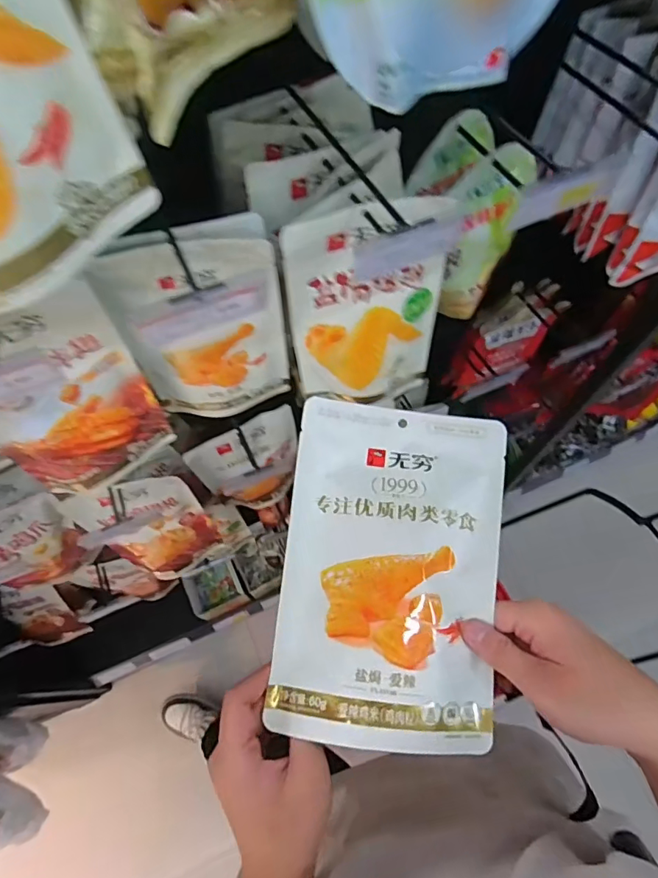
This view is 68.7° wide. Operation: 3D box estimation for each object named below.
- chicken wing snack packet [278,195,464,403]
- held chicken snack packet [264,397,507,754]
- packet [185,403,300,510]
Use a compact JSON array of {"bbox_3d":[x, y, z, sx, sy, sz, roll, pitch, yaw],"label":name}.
[{"bbox_3d":[0.041,-0.136,0.521,0.164,0.215,0.082,-7,65,-2],"label":"chicken wing snack packet"},{"bbox_3d":[0.049,0.092,0.368,0.161,0.018,0.246,6,71,2],"label":"held chicken snack packet"},{"bbox_3d":[-0.129,0.049,0.821,0.170,0.219,0.063,-20,66,-8],"label":"packet"}]

